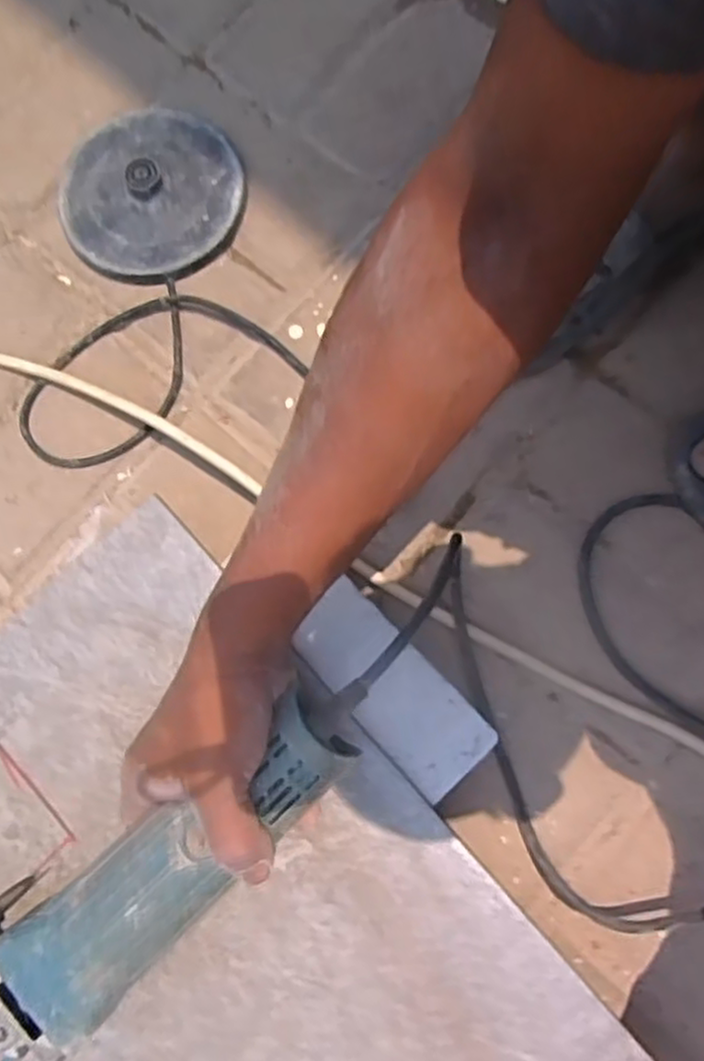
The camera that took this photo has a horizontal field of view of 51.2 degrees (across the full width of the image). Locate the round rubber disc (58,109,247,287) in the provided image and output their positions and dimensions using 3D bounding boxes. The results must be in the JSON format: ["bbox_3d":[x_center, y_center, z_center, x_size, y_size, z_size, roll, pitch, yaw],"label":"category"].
[{"bbox_3d":[-0.163,-0.274,0.596,0.147,0.033,0.146,0,78,1],"label":"round rubber disc"}]

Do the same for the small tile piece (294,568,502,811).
[{"bbox_3d":[0.023,0.096,0.450,0.056,0.015,0.133,-41,81,-7],"label":"small tile piece"}]

